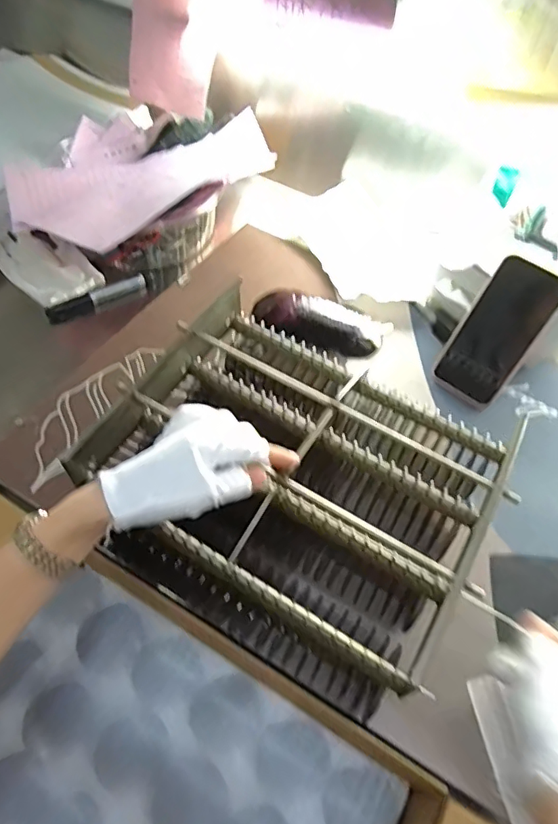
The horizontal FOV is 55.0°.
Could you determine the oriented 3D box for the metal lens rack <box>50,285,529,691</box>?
[{"bbox_3d":[0.018,0.046,0.476,0.312,0.092,0.230,29,59,15],"label":"metal lens rack"}]

